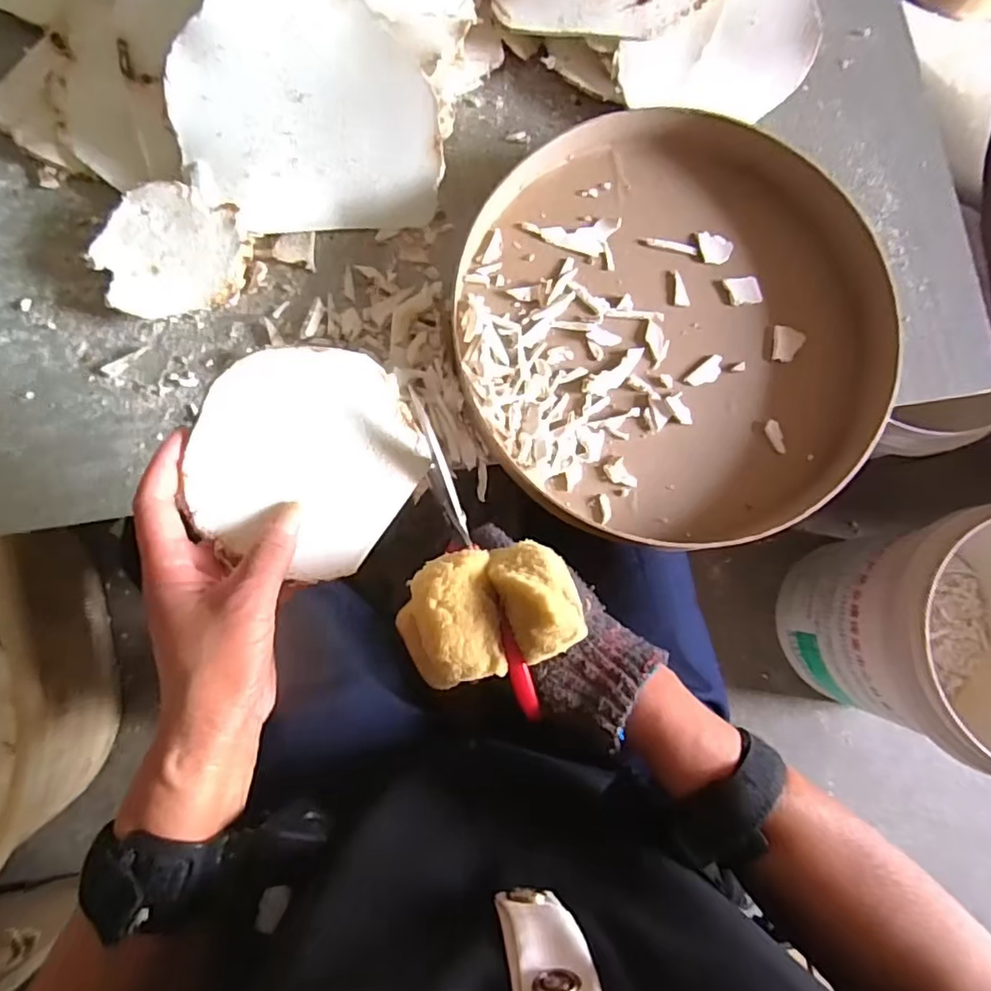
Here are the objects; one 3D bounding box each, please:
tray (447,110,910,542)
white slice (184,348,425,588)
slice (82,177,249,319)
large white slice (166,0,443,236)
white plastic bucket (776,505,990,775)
[{"bbox_3d":[0.122,-0.119,0.425,0.286,0.037,0.297,-10,82,-3],"label":"tray"},{"bbox_3d":[-0.102,-0.021,0.325,0.110,0.021,0.121,33,82,3],"label":"white slice"},{"bbox_3d":[-0.227,-0.173,0.425,0.100,0.016,0.086,-15,95,-3],"label":"slice"},{"bbox_3d":[-0.125,-0.256,0.398,0.168,0.012,0.150,-3,122,-5],"label":"large white slice"},{"bbox_3d":[0.572,0.171,0.762,0.275,0.318,0.281,0,82,-2],"label":"white plastic bucket"}]

